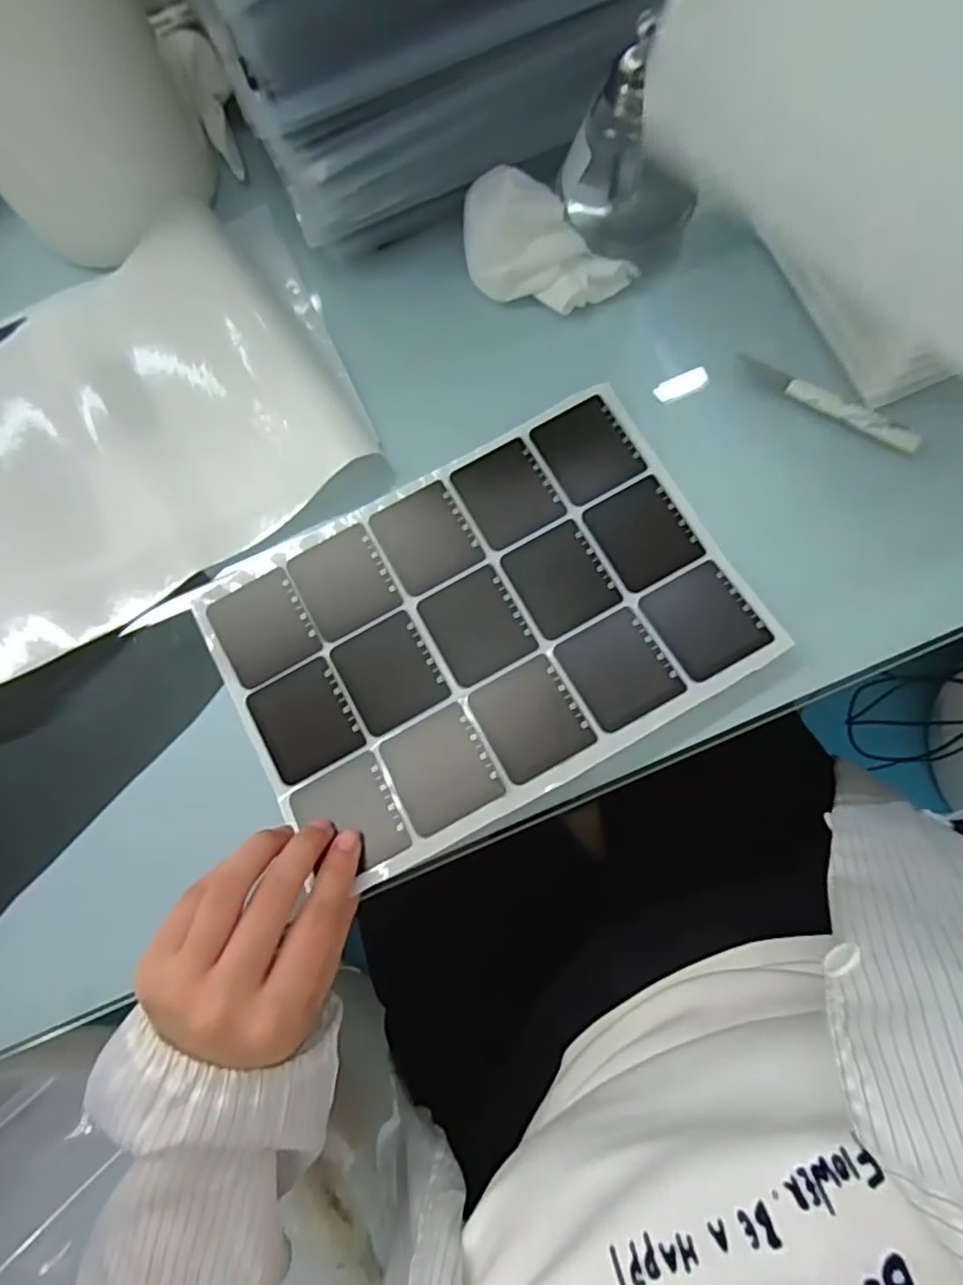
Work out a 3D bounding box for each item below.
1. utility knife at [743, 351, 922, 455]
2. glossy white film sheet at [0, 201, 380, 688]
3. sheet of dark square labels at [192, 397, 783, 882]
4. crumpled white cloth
[{"bbox_3d":[0.196,-0.138,0.351,0.106,0.008,0.014,33,81,8],"label":"utility knife"},{"bbox_3d":[-0.232,-0.114,0.359,0.280,0.020,0.206,-34,79,-5],"label":"glossy white film sheet"},{"bbox_3d":[0.000,-0.011,0.337,0.265,0.010,0.186,-29,75,-4],"label":"sheet of dark square labels"},{"bbox_3d":[0.035,-0.229,0.364,0.102,0.035,0.049,28,81,7],"label":"crumpled white cloth"}]

